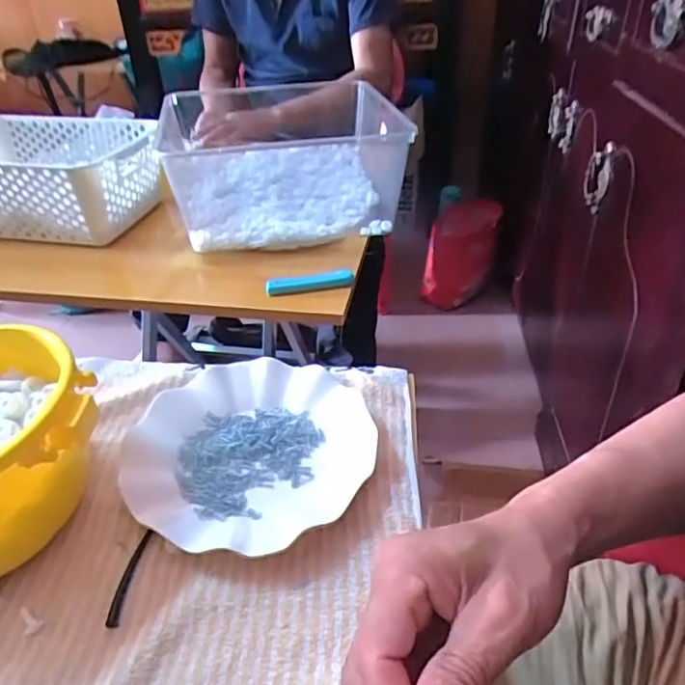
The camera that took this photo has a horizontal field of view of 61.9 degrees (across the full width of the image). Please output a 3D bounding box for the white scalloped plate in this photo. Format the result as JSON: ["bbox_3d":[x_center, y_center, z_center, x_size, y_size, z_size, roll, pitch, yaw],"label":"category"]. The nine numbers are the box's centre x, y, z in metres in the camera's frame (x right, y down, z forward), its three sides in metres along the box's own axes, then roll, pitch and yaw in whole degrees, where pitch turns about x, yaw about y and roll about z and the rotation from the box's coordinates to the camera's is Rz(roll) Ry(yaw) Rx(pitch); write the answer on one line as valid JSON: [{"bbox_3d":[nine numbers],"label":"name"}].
[{"bbox_3d":[-0.067,0.077,0.432,0.174,0.021,0.182,0,34,0],"label":"white scalloped plate"}]

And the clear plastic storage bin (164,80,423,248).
[{"bbox_3d":[-0.080,-0.244,0.774,0.298,0.130,0.259,-6,34,-8],"label":"clear plastic storage bin"}]

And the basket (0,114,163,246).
[{"bbox_3d":[-0.419,-0.231,0.802,0.324,0.113,0.211,9,35,13],"label":"basket"}]

